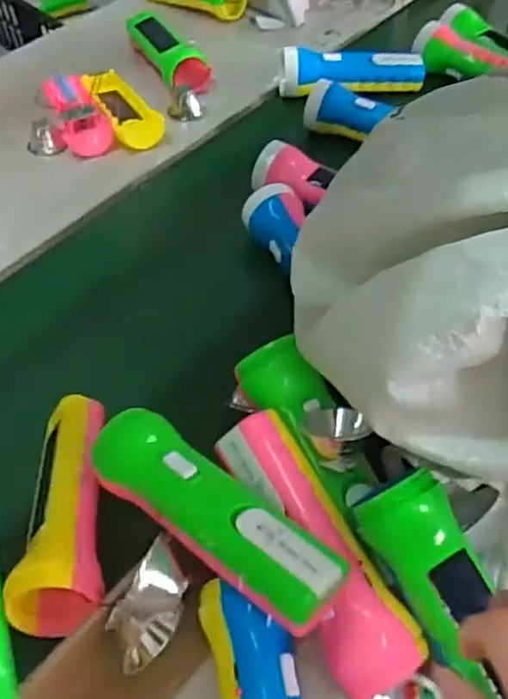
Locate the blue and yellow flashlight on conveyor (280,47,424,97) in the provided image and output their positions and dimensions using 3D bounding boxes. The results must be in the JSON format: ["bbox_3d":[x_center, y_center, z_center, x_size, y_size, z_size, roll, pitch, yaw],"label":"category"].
[{"bbox_3d":[0.110,-0.308,0.772,0.158,0.046,0.051,-2,49,-4],"label":"blue and yellow flashlight on conveyor"}]

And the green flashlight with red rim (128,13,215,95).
[{"bbox_3d":[-0.104,-0.350,0.812,0.058,0.044,0.174,-23,53,-20],"label":"green flashlight with red rim"}]

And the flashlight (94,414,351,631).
[{"bbox_3d":[-0.026,0.091,0.379,0.164,0.051,0.051,34,56,25],"label":"flashlight"}]

